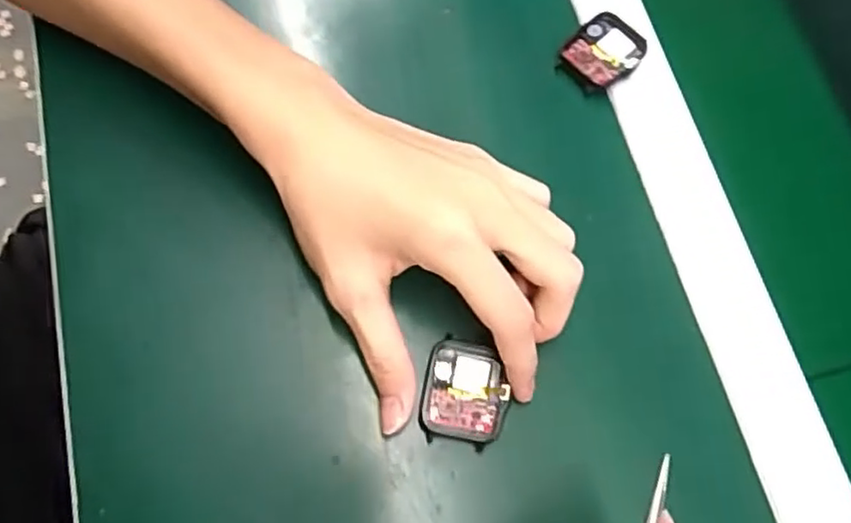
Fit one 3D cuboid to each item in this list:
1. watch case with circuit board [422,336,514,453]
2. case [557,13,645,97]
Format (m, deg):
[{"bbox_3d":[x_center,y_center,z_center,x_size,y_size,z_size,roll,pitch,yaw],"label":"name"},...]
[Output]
[{"bbox_3d":[0.018,0.060,0.295,0.036,0.010,0.044,11,69,2],"label":"watch case with circuit board"},{"bbox_3d":[0.099,-0.116,0.361,0.045,0.009,0.036,-41,80,-16],"label":"case"}]

